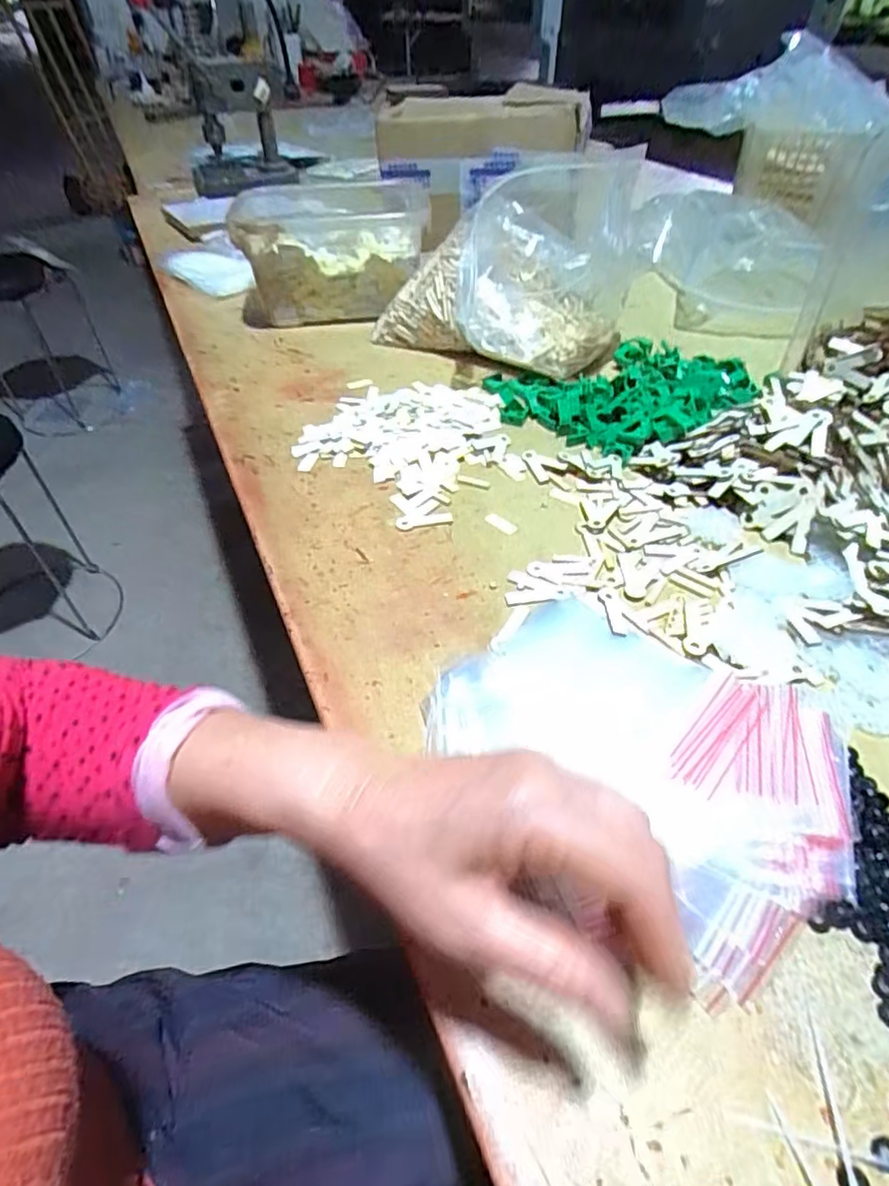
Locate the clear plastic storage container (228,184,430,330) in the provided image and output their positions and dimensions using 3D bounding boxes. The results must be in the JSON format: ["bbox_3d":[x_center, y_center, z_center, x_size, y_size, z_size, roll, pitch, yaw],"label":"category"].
[{"bbox_3d":[-0.147,-0.437,0.765,0.246,0.137,0.132,-5,46,-2],"label":"clear plastic storage container"}]

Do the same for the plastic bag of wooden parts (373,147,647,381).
[{"bbox_3d":[0.081,-0.368,0.679,0.236,0.149,0.236,33,56,29],"label":"plastic bag of wooden parts"}]

